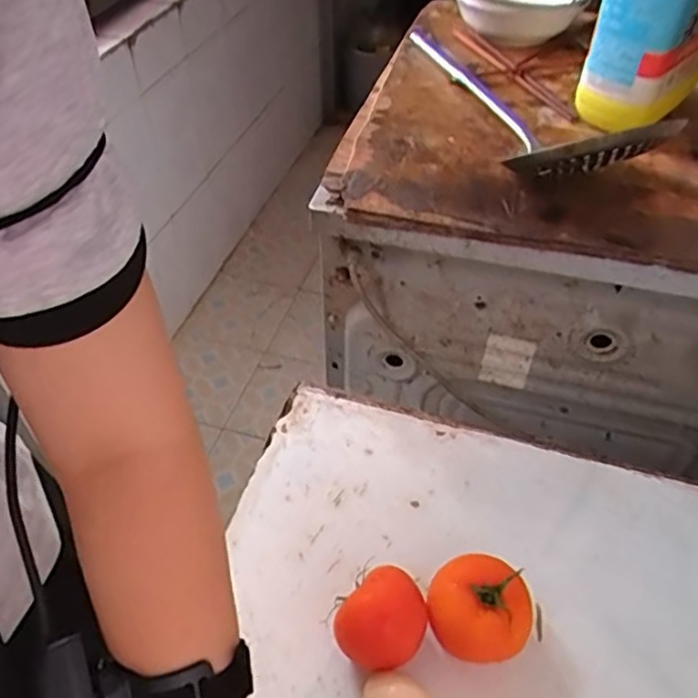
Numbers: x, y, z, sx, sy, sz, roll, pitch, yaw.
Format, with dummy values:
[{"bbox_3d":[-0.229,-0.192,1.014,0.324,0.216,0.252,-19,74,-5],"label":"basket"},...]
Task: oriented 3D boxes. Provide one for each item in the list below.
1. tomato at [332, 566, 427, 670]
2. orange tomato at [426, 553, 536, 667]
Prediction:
[{"bbox_3d":[0.026,0.195,0.462,0.056,0.061,0.059,27,52,24],"label":"tomato"},{"bbox_3d":[0.093,0.191,0.469,0.065,0.063,0.068,0,46,0],"label":"orange tomato"}]

